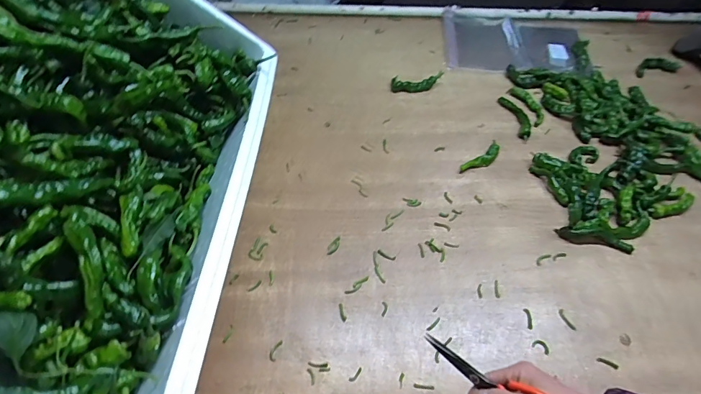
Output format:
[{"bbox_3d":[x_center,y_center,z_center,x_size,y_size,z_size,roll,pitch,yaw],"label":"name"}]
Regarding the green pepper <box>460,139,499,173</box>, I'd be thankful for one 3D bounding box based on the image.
[{"bbox_3d":[0.260,-0.075,0.826,0.108,0.020,0.030,-32,60,-25],"label":"green pepper"}]

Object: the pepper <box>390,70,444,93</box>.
[{"bbox_3d":[0.165,-0.277,0.979,0.132,0.023,0.064,-11,54,-12],"label":"pepper"}]

